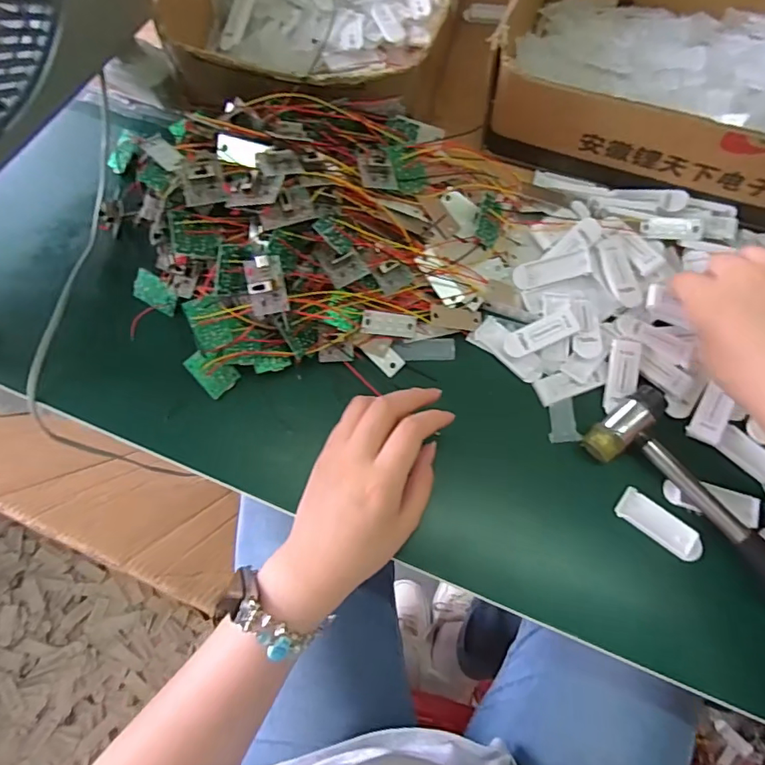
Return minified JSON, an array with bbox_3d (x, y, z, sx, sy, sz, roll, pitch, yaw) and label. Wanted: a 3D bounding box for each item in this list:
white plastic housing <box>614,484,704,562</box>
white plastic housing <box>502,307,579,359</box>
[{"bbox_3d":[0.187,0.095,0.337,0.057,0.007,0.022,35,73,13],"label":"white plastic housing"},{"bbox_3d":[0.117,-0.036,0.371,0.055,0.011,0.020,-20,70,-7],"label":"white plastic housing"}]

